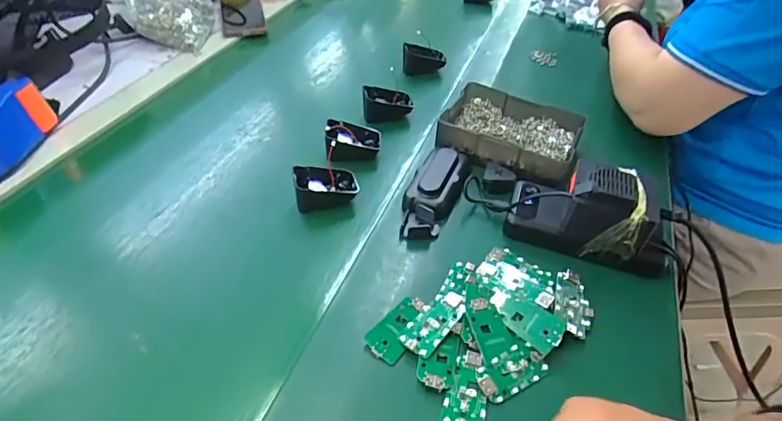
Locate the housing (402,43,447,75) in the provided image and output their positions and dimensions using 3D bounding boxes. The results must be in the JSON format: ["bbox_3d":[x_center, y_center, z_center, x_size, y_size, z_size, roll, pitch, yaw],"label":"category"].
[{"bbox_3d":[0.052,-0.242,0.764,0.067,0.042,0.031,0,42,-1],"label":"housing"}]

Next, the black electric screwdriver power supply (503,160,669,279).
[{"bbox_3d":[0.192,-0.004,0.465,0.157,0.065,0.068,23,47,24],"label":"black electric screwdriver power supply"}]

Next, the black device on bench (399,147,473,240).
[{"bbox_3d":[0.048,-0.026,0.528,0.051,0.024,0.145,16,44,16],"label":"black device on bench"}]

